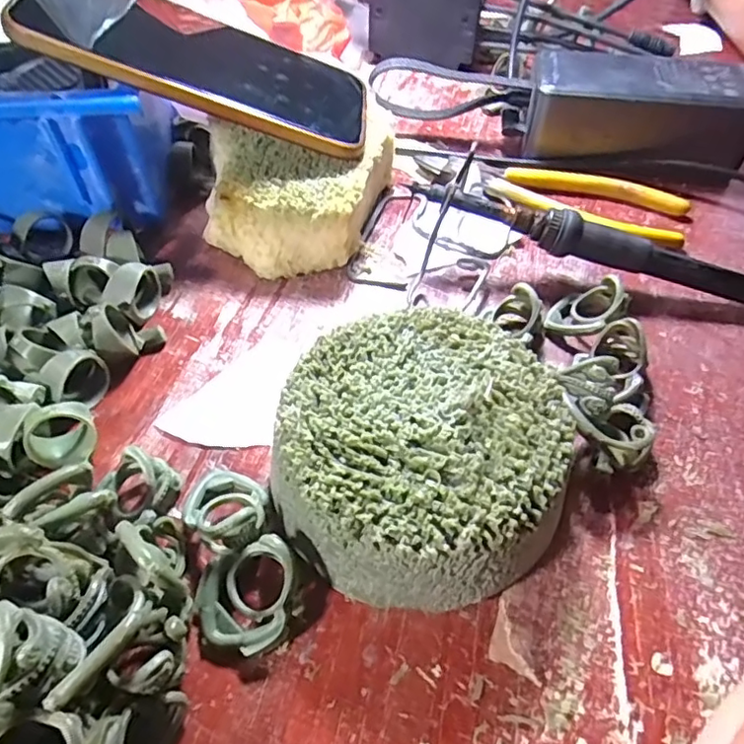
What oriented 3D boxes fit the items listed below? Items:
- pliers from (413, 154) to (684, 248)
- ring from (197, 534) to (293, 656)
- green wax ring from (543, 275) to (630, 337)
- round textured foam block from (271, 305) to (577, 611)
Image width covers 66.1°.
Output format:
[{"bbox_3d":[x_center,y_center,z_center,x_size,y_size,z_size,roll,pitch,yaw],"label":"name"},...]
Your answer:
[{"bbox_3d":[0.102,-0.107,0.335,0.154,0.011,0.045,20,55,13],"label":"pliers"},{"bbox_3d":[-0.042,0.072,0.188,0.030,0.025,0.031,1,53,-1],"label":"ring"},{"bbox_3d":[0.102,-0.030,0.270,0.029,0.023,0.031,1,53,-1],"label":"green wax ring"},{"bbox_3d":[0.017,0.030,0.209,0.097,0.045,0.101,1,53,-1],"label":"round textured foam block"}]

